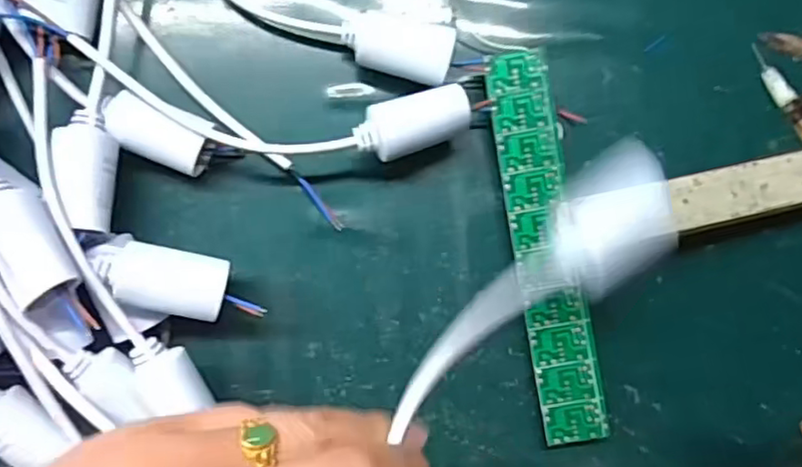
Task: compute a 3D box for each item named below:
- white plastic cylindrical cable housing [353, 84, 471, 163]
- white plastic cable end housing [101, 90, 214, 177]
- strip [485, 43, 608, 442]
[{"bbox_3d":[0.005,-0.050,0.294,0.051,0.023,0.025,-17,91,-5],"label":"white plastic cylindrical cable housing"},{"bbox_3d":[-0.110,-0.046,0.291,0.046,0.024,0.026,22,88,-5],"label":"white plastic cable end housing"},{"bbox_3d":[0.070,0.007,0.308,0.030,0.004,0.189,-10,91,-1],"label":"strip"}]

